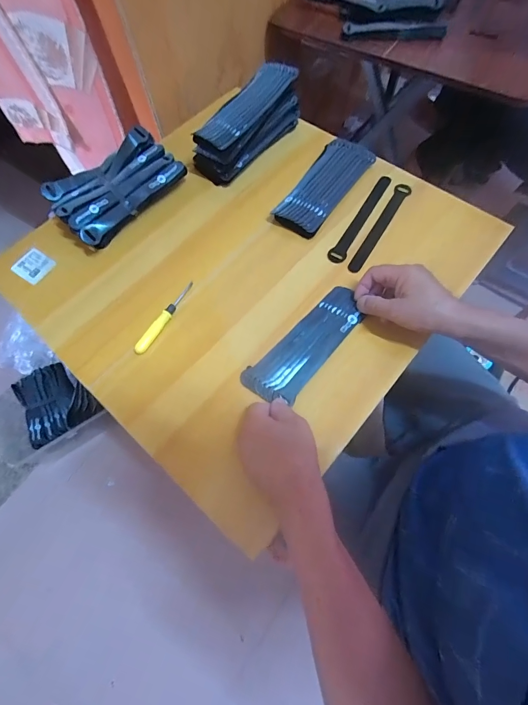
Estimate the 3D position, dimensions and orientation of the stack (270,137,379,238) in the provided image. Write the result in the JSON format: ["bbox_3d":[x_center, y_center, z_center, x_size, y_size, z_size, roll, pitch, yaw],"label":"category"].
[{"bbox_3d":[0.096,-0.273,0.548,0.081,0.019,0.198,31,72,15],"label":"stack"}]

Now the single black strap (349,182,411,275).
[{"bbox_3d":[0.182,-0.196,0.526,0.024,0.010,0.190,28,71,14],"label":"single black strap"}]

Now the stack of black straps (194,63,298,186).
[{"bbox_3d":[-0.035,-0.388,0.571,0.088,0.082,0.202,39,74,17],"label":"stack of black straps"}]

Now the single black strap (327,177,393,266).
[{"bbox_3d":[0.153,-0.213,0.535,0.024,0.010,0.189,28,71,14],"label":"single black strap"}]

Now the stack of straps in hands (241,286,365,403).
[{"bbox_3d":[0.060,-0.011,0.456,0.067,0.011,0.193,41,76,17],"label":"stack of straps in hands"}]

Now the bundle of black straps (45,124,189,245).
[{"bbox_3d":[-0.234,-0.268,0.539,0.201,0.052,0.128,-40,71,-14],"label":"bundle of black straps"}]

